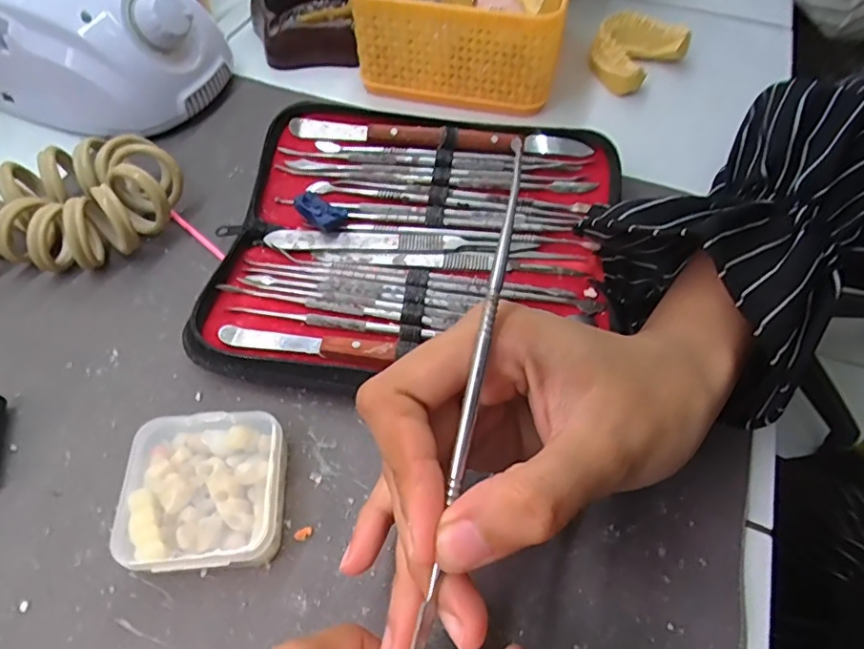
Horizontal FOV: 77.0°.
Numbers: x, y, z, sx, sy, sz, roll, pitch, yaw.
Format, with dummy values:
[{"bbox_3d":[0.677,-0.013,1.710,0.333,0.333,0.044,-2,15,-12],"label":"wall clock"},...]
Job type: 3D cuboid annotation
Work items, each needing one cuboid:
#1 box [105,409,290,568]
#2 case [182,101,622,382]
[{"bbox_3d":[-0.086,0.064,0.208,0.054,0.020,0.056,-4,57,-3],"label":"box"},{"bbox_3d":[-0.005,-0.046,0.276,0.188,0.025,0.168,5,57,3],"label":"case"}]

